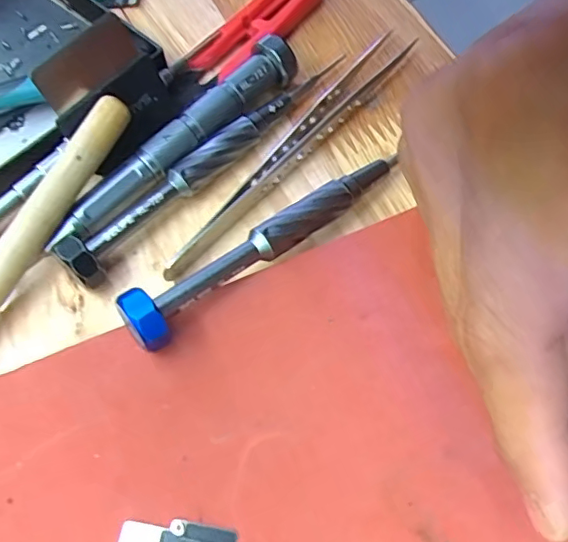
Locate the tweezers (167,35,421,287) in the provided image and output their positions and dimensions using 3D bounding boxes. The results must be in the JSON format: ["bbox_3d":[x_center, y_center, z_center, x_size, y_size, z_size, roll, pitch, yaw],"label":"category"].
[{"bbox_3d":[0.006,-0.045,0.195,0.012,0.008,0.130,33,68,19],"label":"tweezers"}]

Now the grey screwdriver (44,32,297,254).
[{"bbox_3d":[-0.037,-0.045,0.189,0.012,0.016,0.105,40,70,21],"label":"grey screwdriver"}]

